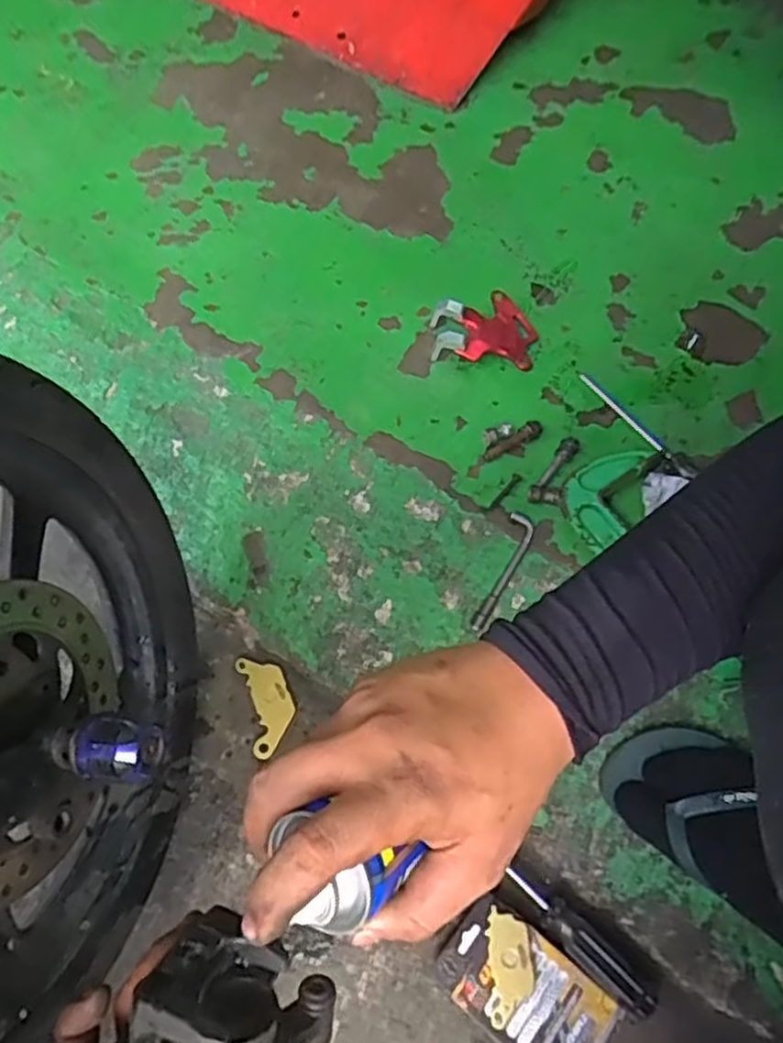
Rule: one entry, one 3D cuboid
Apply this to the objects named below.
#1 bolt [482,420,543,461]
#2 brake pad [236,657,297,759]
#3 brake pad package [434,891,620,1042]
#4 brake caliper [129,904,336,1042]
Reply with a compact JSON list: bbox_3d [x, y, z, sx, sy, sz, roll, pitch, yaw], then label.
[{"bbox_3d":[0.123,-0.082,0.735,0.067,0.011,0.017,-29,65,-2],"label":"bolt"},{"bbox_3d":[-0.116,0.171,0.685,0.044,0.013,0.093,-14,63,-9],"label":"brake pad"},{"bbox_3d":[0.106,0.375,0.583,0.135,0.024,0.081,34,66,16],"label":"brake pad package"},{"bbox_3d":[-0.066,0.215,0.314,0.075,0.064,0.072,0,61,-1],"label":"brake caliper"}]

